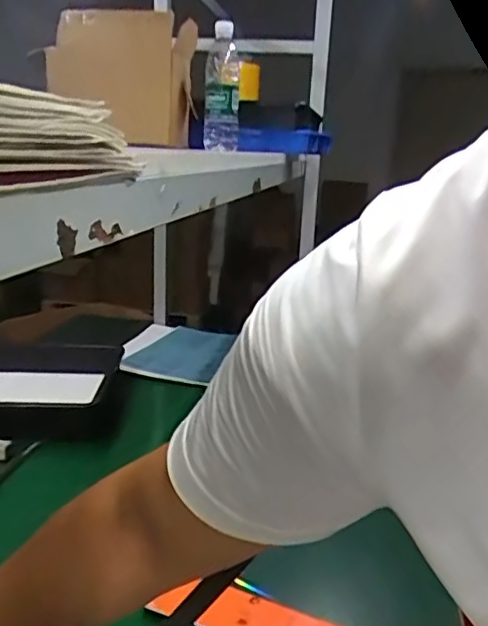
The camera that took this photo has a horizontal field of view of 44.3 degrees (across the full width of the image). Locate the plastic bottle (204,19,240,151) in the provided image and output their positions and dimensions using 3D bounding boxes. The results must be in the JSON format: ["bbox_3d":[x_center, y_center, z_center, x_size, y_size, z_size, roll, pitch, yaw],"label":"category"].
[{"bbox_3d":[-0.036,-0.393,1.045,0.062,0.204,0.051,3,15,-3],"label":"plastic bottle"}]

